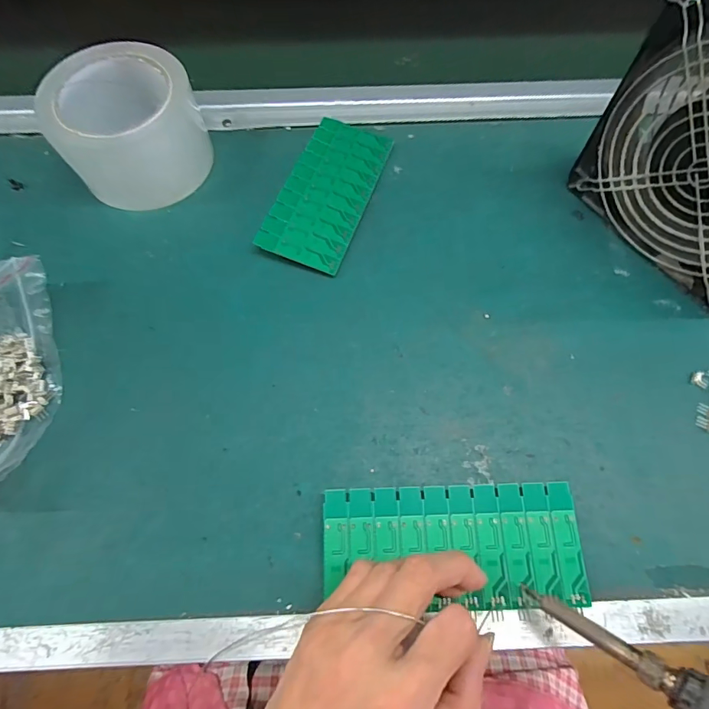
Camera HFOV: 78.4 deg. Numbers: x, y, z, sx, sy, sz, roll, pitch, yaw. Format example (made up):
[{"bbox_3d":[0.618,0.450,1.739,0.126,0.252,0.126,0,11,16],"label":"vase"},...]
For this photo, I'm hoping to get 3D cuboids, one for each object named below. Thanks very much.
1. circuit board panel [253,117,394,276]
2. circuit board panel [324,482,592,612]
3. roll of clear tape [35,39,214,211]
[{"bbox_3d":[-0.020,-0.129,0.339,0.062,0.010,0.140,18,68,8],"label":"circuit board panel"},{"bbox_3d":[0.053,0.103,0.237,0.137,0.004,0.061,-1,71,0],"label":"circuit board panel"},{"bbox_3d":[-0.167,-0.173,0.330,0.097,0.069,0.097,0,66,1],"label":"roll of clear tape"}]

